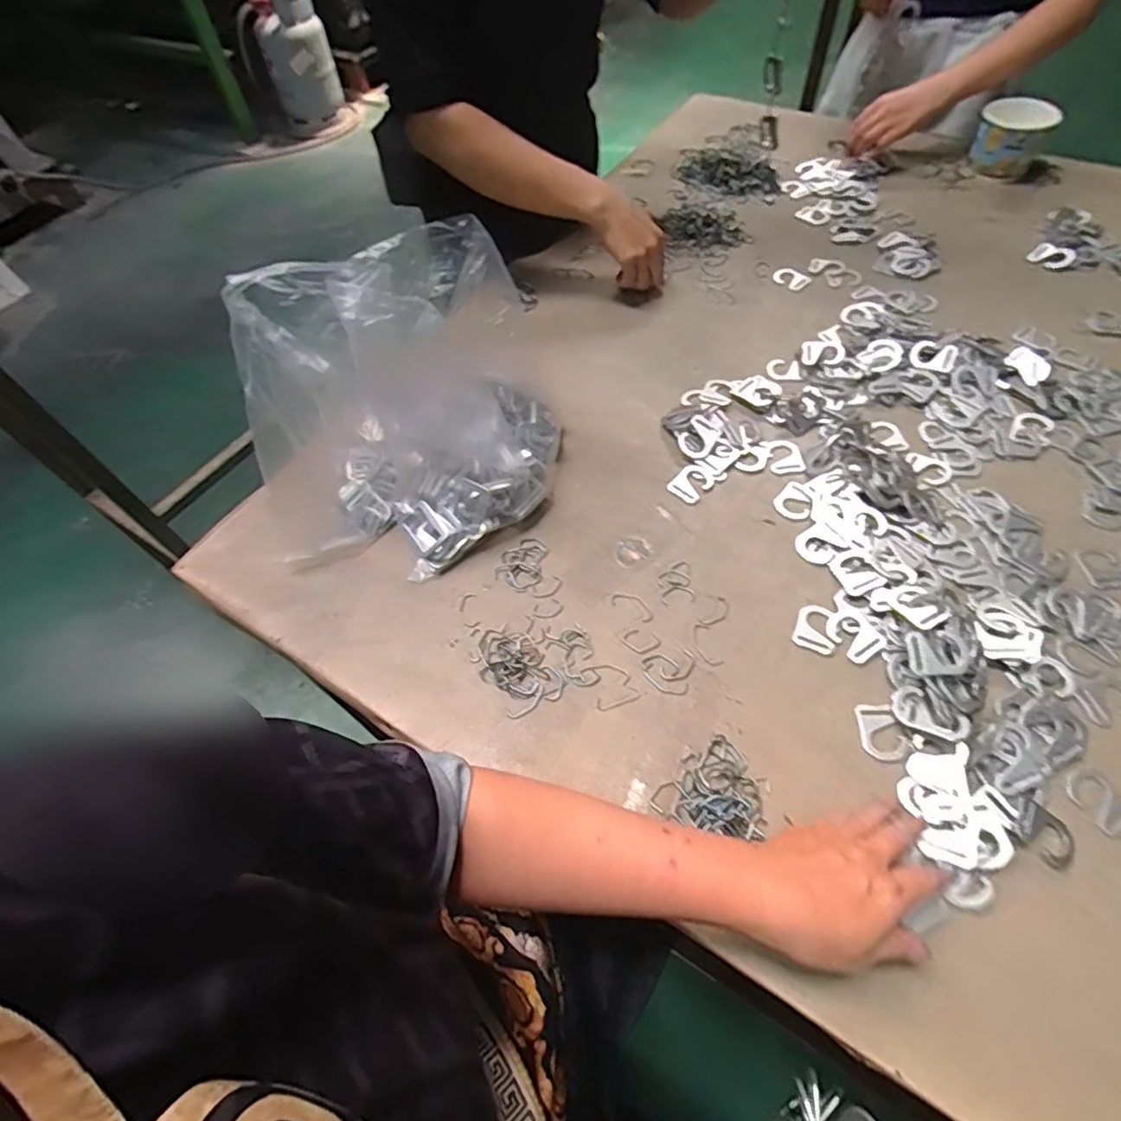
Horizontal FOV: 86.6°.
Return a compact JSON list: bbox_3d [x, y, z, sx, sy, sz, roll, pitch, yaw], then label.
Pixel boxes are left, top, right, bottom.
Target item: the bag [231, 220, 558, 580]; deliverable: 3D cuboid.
[{"bbox_3d":[-0.149,-0.132,0.544,0.289,0.237,0.182,-22,58,-11],"label":"bag"}]

